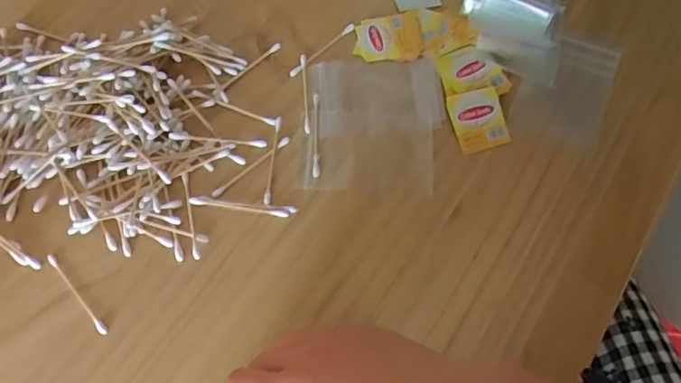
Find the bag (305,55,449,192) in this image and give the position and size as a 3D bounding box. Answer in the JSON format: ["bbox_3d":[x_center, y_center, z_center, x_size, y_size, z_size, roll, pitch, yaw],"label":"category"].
[{"bbox_3d":[0.026,-0.056,0.431,0.099,0.009,0.118,4,65,0],"label":"bag"}]

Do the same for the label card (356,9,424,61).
[{"bbox_3d":[0.040,-0.128,0.467,0.055,0.004,0.048,-9,65,2],"label":"label card"}]

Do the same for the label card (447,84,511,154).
[{"bbox_3d":[0.108,-0.056,0.433,0.042,0.005,0.048,-13,66,-8],"label":"label card"}]

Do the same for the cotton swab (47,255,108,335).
[{"bbox_3d":[-0.177,0.068,0.372,0.005,0.004,0.070,-39,72,-18],"label":"cotton swab"}]

